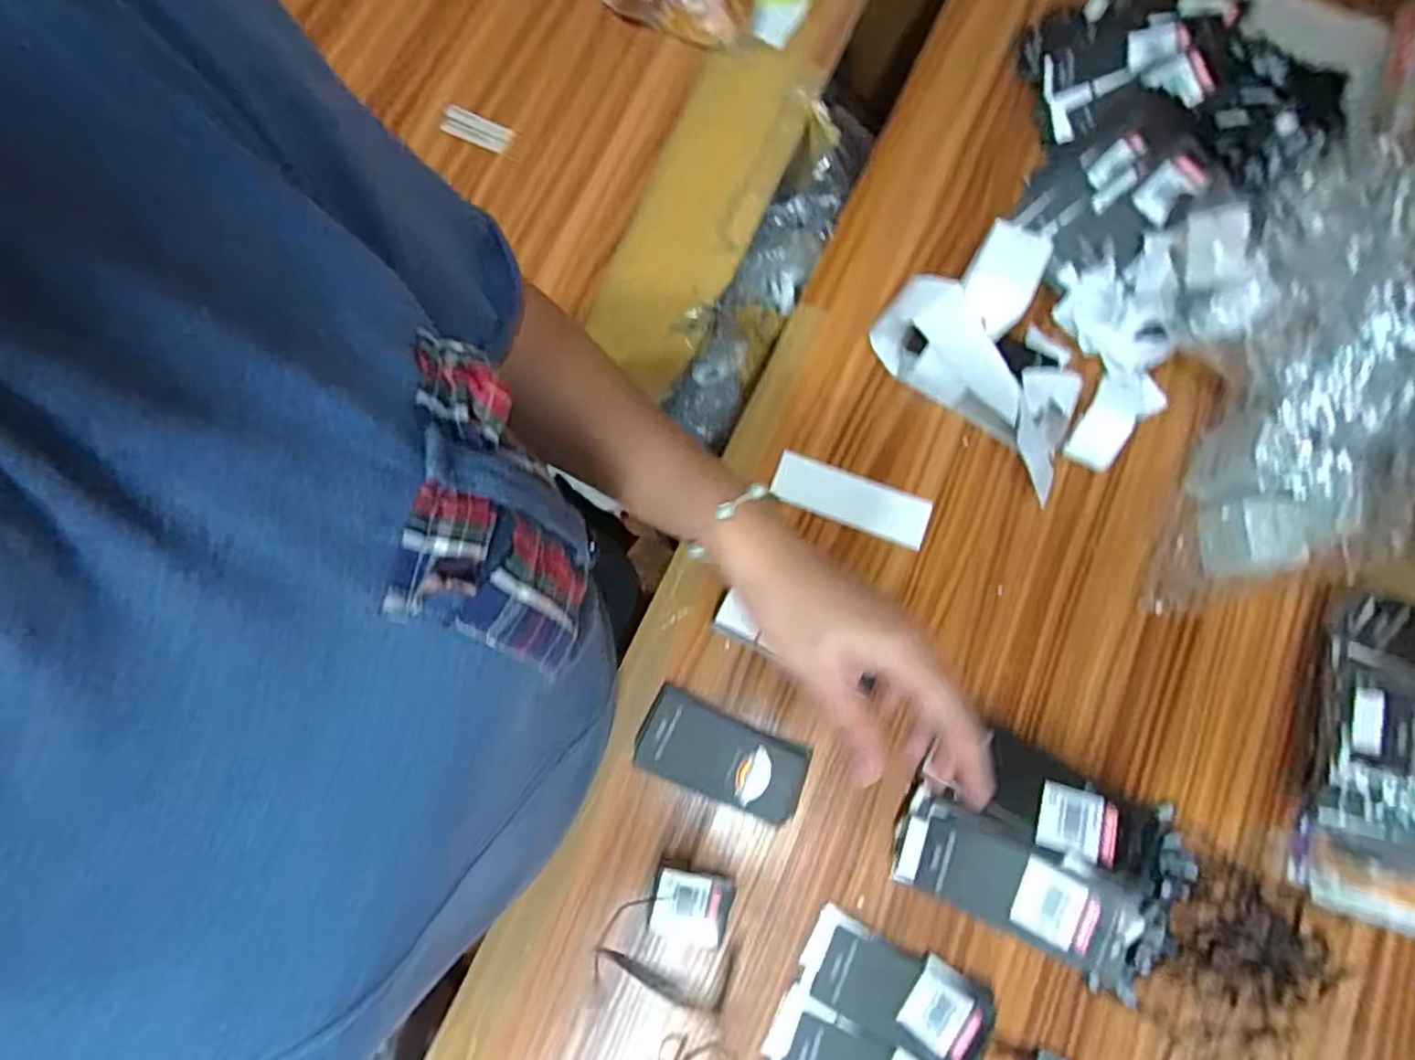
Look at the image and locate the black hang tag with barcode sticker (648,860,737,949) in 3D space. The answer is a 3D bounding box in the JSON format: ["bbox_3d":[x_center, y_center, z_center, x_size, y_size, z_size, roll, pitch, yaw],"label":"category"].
[{"bbox_3d":[-0.010,0.246,0.450,0.052,0.006,0.042,17,76,3],"label":"black hang tag with barcode sticker"}]

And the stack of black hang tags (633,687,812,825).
[{"bbox_3d":[0.010,0.157,0.473,0.115,0.011,0.057,23,77,5],"label":"stack of black hang tags"}]

